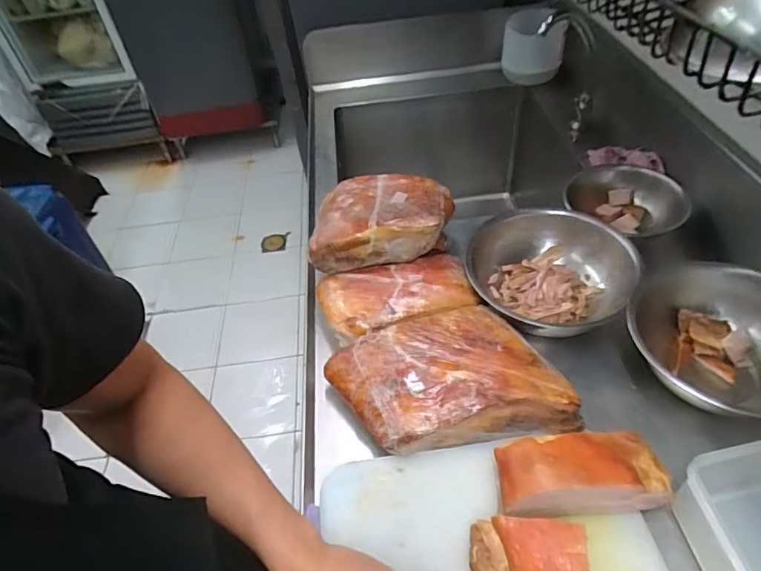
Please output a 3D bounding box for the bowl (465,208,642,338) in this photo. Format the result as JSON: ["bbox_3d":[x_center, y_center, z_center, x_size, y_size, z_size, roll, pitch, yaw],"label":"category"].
[{"bbox_3d":[0.250,-0.017,0.740,0.223,0.098,0.213,-4,47,4],"label":"bowl"}]

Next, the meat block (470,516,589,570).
[{"bbox_3d":[0.139,0.269,0.467,0.099,0.070,0.068,3,47,10],"label":"meat block"}]

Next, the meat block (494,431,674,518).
[{"bbox_3d":[0.213,0.202,0.520,0.170,0.071,0.073,-8,46,0],"label":"meat block"}]

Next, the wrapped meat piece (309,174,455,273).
[{"bbox_3d":[0.003,-0.106,0.779,0.211,0.073,0.160,0,47,8],"label":"wrapped meat piece"}]

